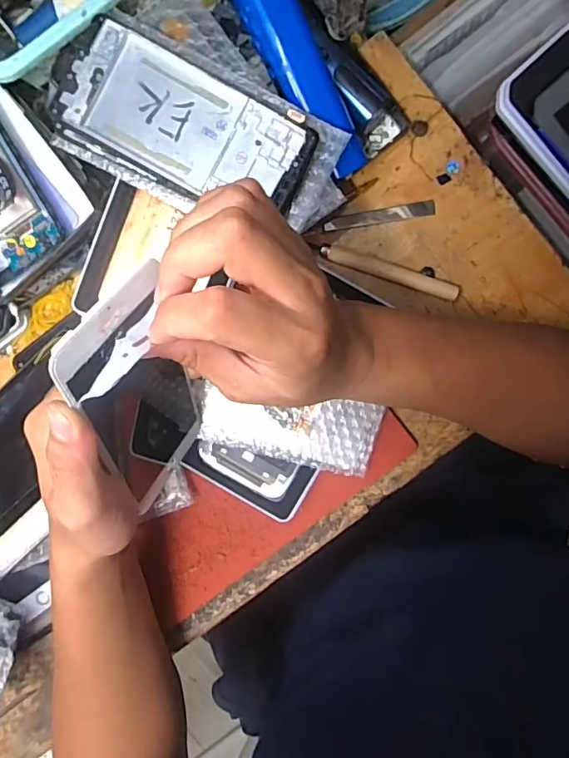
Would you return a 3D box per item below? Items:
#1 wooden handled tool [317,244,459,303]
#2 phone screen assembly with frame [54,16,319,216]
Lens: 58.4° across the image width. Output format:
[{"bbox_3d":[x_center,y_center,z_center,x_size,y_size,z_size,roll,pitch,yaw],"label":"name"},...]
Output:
[{"bbox_3d":[0.080,-0.083,0.387,0.106,0.011,0.014,20,94,1],"label":"wooden handled tool"},{"bbox_3d":[-0.062,-0.162,0.322,0.159,0.010,0.075,26,94,-2],"label":"phone screen assembly with frame"}]

